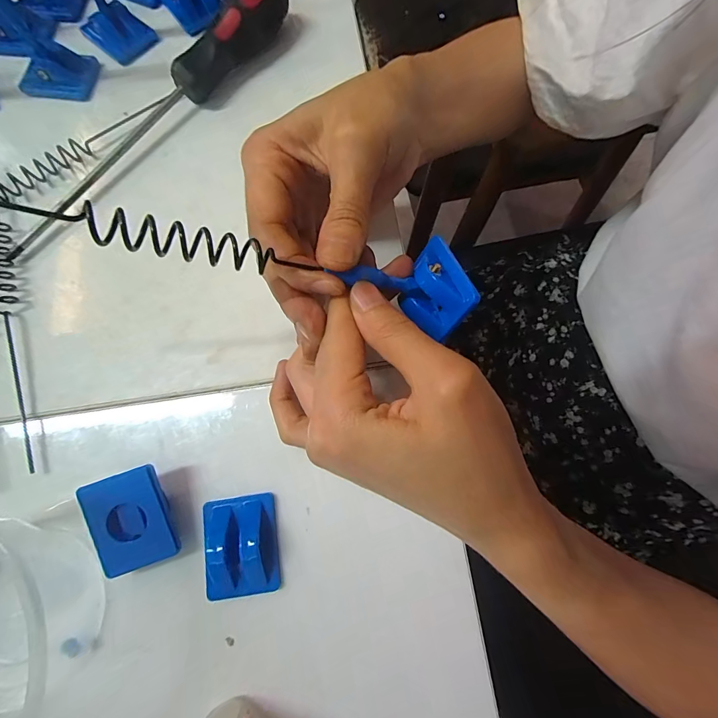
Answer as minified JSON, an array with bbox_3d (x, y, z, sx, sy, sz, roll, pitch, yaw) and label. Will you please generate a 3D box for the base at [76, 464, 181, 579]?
[{"bbox_3d":[-0.106,0.075,0.175,0.034,0.014,0.044,-19,91,-9],"label":"base"}]

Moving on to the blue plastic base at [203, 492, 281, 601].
[{"bbox_3d":[-0.057,0.090,0.179,0.034,0.008,0.044,-8,76,-1],"label":"blue plastic base"}]

